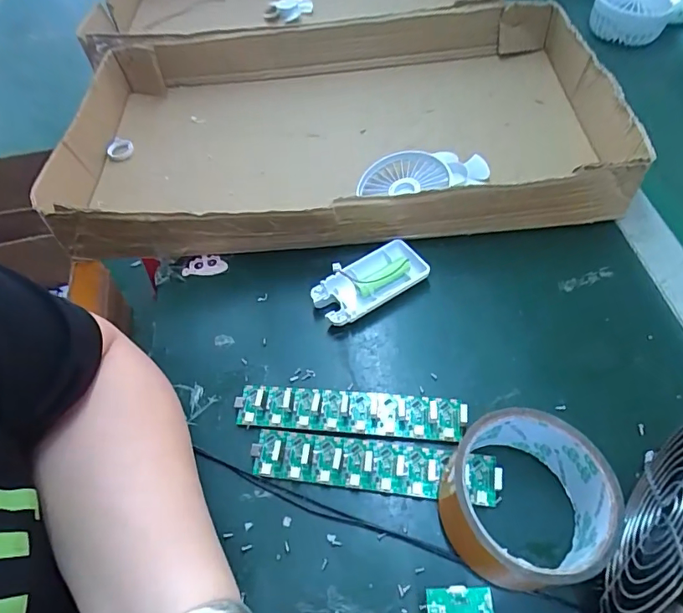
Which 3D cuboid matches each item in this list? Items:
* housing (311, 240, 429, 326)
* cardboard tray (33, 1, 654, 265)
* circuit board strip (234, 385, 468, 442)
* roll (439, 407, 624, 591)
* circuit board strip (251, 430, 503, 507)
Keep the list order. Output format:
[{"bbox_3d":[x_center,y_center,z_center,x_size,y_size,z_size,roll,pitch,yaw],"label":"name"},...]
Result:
[{"bbox_3d":[0.022,-0.019,0.402,0.092,0.020,0.048,-31,57,-18],"label":"housing"},{"bbox_3d":[-0.002,-0.185,0.503,0.541,0.075,0.306,-6,53,0],"label":"cardboard tray"},{"bbox_3d":[0.005,0.071,0.338,0.157,0.014,0.030,3,53,7],"label":"circuit board strip"},{"bbox_3d":[0.104,0.110,0.276,0.093,0.051,0.090,-17,54,-8],"label":"roll"},{"bbox_3d":[0.020,0.100,0.314,0.157,0.019,0.033,5,54,8],"label":"circuit board strip"}]

